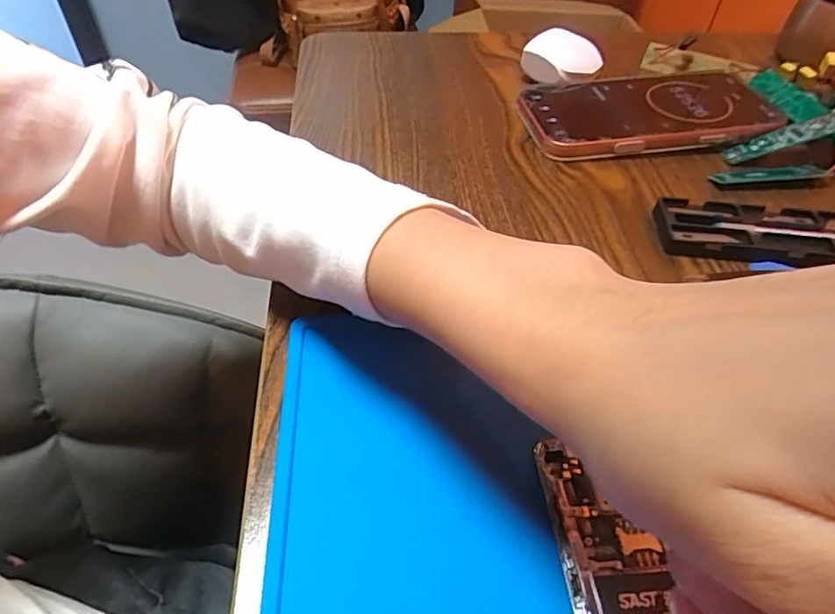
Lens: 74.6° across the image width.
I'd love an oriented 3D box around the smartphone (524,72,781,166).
[{"bbox_3d":[0.153,-0.133,0.371,0.159,0.010,0.087,-5,47,-3],"label":"smartphone"}]

